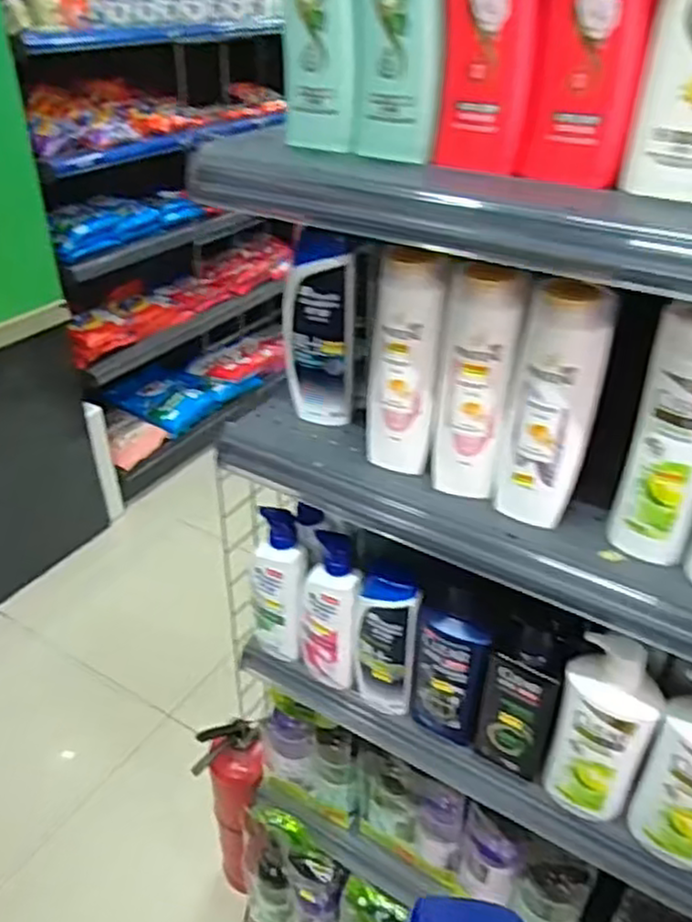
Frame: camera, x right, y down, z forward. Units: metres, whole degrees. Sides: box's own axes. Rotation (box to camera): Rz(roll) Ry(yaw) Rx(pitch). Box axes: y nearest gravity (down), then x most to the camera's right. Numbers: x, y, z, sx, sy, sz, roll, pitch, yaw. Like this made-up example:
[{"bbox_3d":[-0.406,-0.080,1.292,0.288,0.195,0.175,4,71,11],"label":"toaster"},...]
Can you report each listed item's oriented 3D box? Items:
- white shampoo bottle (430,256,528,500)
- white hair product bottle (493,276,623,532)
[{"bbox_3d":[0.114,-0.066,0.636,0.062,0.208,0.038,7,34,5],"label":"white shampoo bottle"},{"bbox_3d":[0.174,-0.040,0.609,0.070,0.213,0.037,12,35,14],"label":"white hair product bottle"}]

